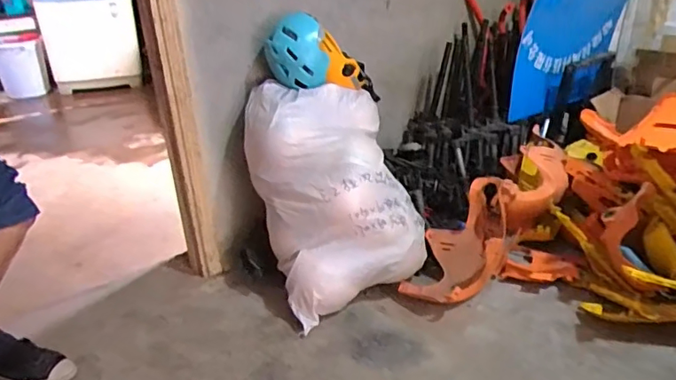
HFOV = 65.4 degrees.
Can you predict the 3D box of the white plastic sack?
[{"bbox_3d":[-0.008,0.011,1.552,0.432,0.576,0.324,-14,27,-23],"label":"white plastic sack"}]

